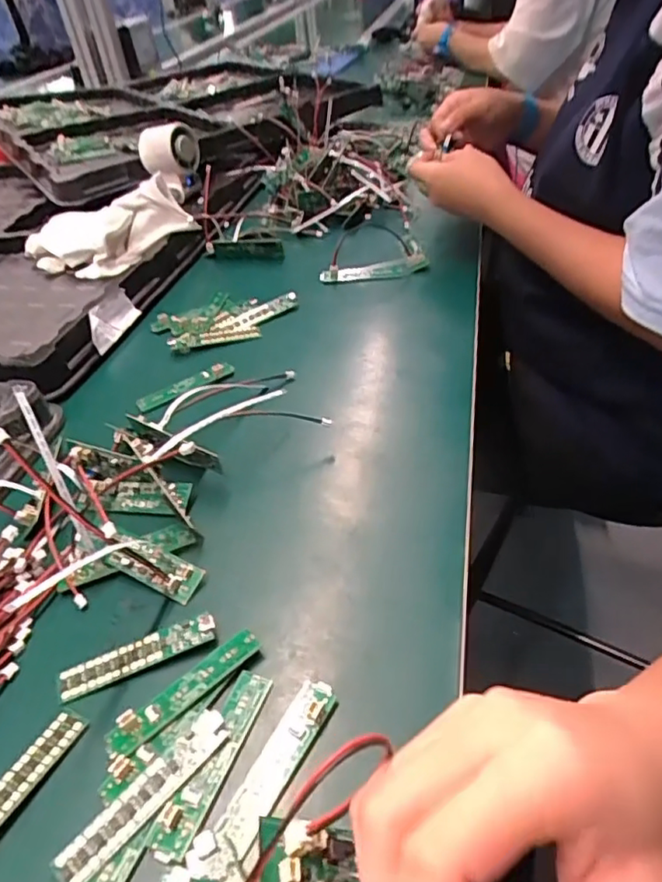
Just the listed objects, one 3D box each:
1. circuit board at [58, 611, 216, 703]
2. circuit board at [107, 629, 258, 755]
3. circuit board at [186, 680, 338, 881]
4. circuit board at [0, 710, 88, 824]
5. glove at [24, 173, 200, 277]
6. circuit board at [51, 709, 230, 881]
[{"bbox_3d":[-0.102,0.113,0.315,0.083,0.005,0.017,-21,51,-10],"label":"circuit board"},{"bbox_3d":[-0.073,0.125,0.298,0.082,0.007,0.019,-32,48,-26],"label":"circuit board"},{"bbox_3d":[-0.027,0.148,0.267,0.019,0.009,0.091,20,48,26],"label":"circuit board"},{"bbox_3d":[-0.147,0.160,0.270,0.018,0.009,0.080,18,47,24],"label":"circuit board"},{"bbox_3d":[-0.264,-0.240,0.685,0.197,0.074,0.101,6,44,13],"label":"glove"},{"bbox_3d":[-0.082,0.156,0.265,0.017,0.005,0.083,31,53,33],"label":"circuit board"}]

